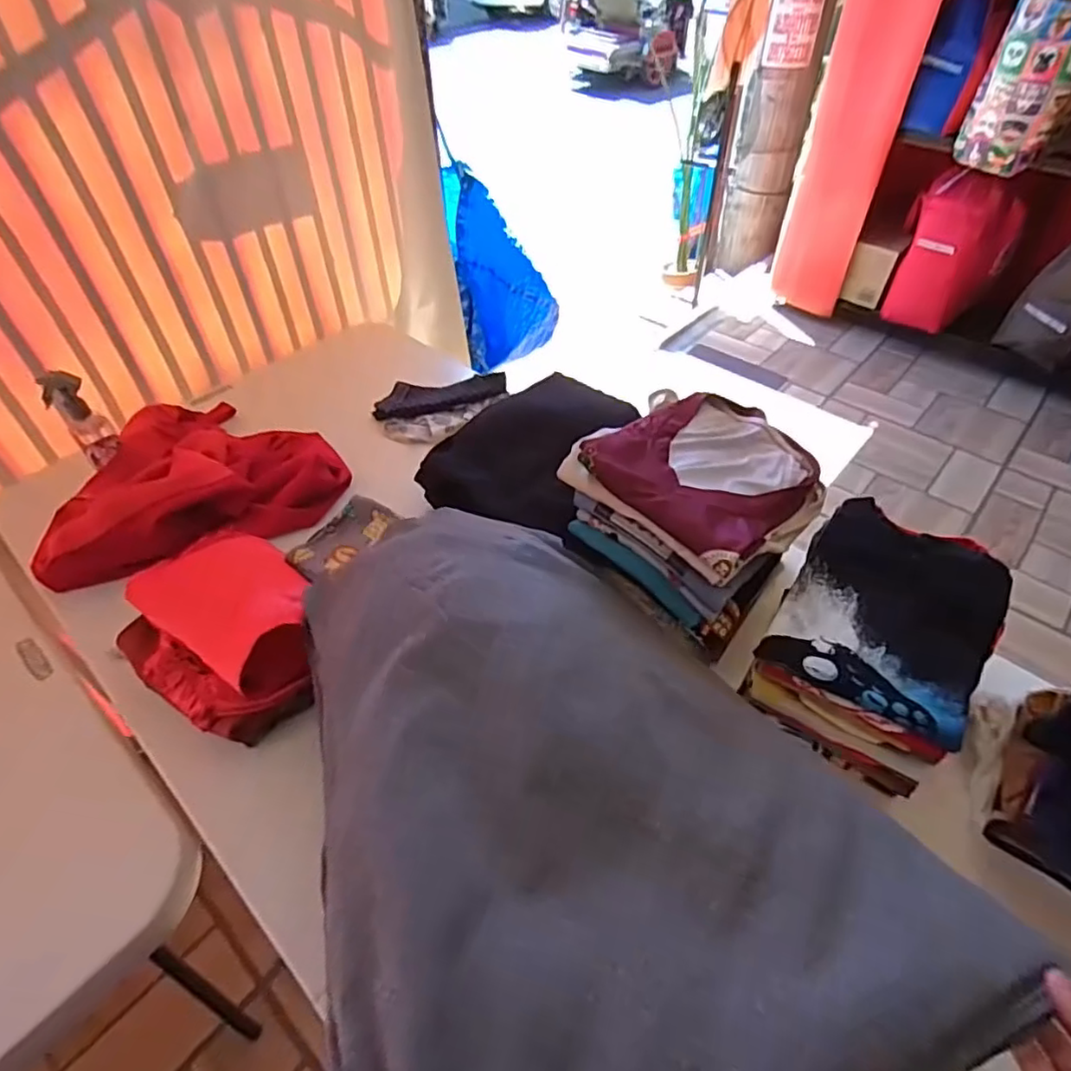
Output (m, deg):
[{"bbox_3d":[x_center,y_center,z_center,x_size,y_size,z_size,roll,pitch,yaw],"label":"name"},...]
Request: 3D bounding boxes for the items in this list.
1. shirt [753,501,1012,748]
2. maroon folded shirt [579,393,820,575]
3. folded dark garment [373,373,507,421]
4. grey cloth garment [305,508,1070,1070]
[{"bbox_3d":[0.348,0.067,0.598,0.175,0.049,0.219,28,55,25],"label":"shirt"},{"bbox_3d":[0.186,-0.073,0.668,0.197,0.044,0.192,-33,55,-25],"label":"maroon folded shirt"},{"bbox_3d":[-0.166,-0.254,1.070,0.224,0.032,0.093,-7,48,-4],"label":"folded dark garment"},{"bbox_3d":[0.019,0.176,0.491,0.388,0.083,0.570,-28,53,-21],"label":"grey cloth garment"}]

